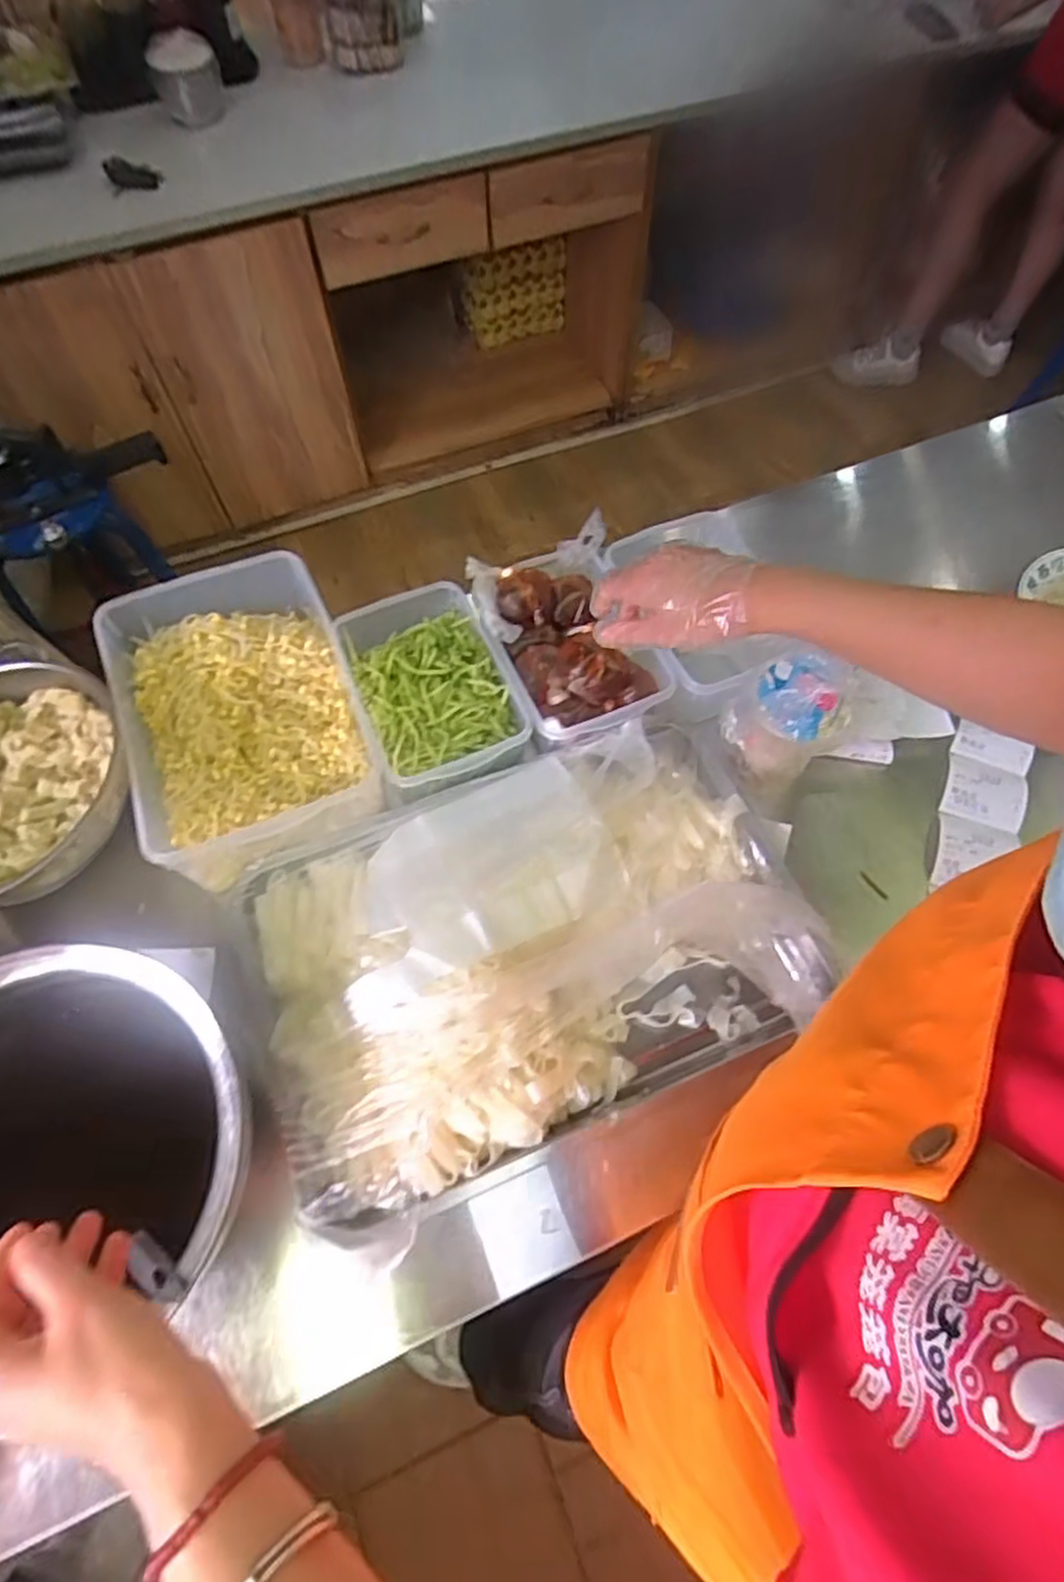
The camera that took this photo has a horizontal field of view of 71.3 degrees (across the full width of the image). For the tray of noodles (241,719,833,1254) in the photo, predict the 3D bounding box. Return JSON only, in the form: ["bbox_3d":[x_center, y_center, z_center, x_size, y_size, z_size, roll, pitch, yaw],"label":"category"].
[{"bbox_3d":[-0.005,0.127,0.660,0.471,0.101,0.327,-25,66,-12],"label":"tray of noodles"}]

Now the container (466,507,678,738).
[{"bbox_3d":[0.040,-0.158,0.780,0.152,0.068,0.211,-21,66,-10],"label":"container"}]

